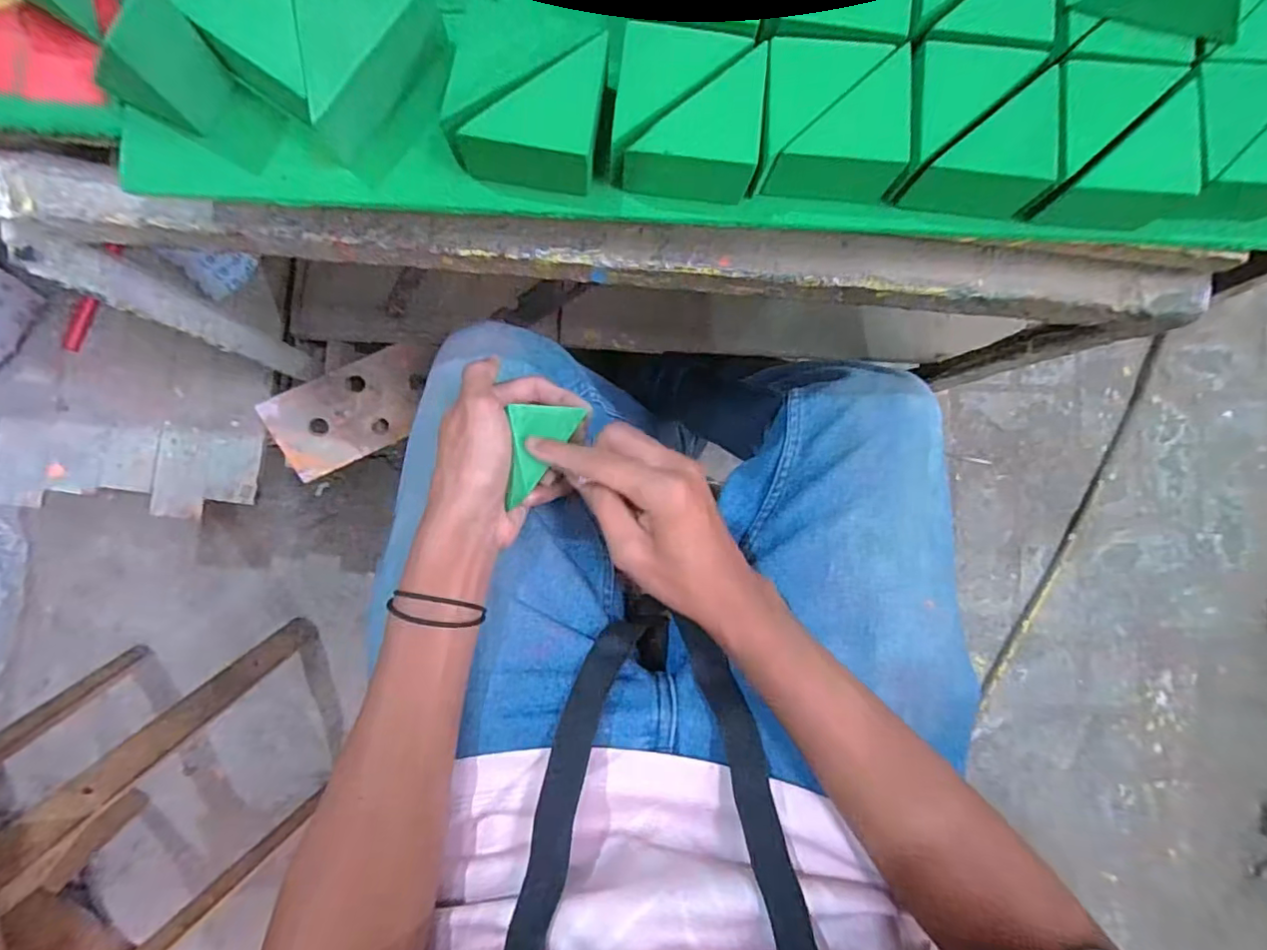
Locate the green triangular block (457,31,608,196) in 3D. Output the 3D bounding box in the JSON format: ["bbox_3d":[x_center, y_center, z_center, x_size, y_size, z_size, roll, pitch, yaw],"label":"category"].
[{"bbox_3d":[-0.043,-0.160,0.253,0.056,0.030,0.052,9,87,-3],"label":"green triangular block"}]

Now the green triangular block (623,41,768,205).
[{"bbox_3d":[0.034,-0.143,0.254,0.069,0.030,0.037,-36,90,-4],"label":"green triangular block"}]

